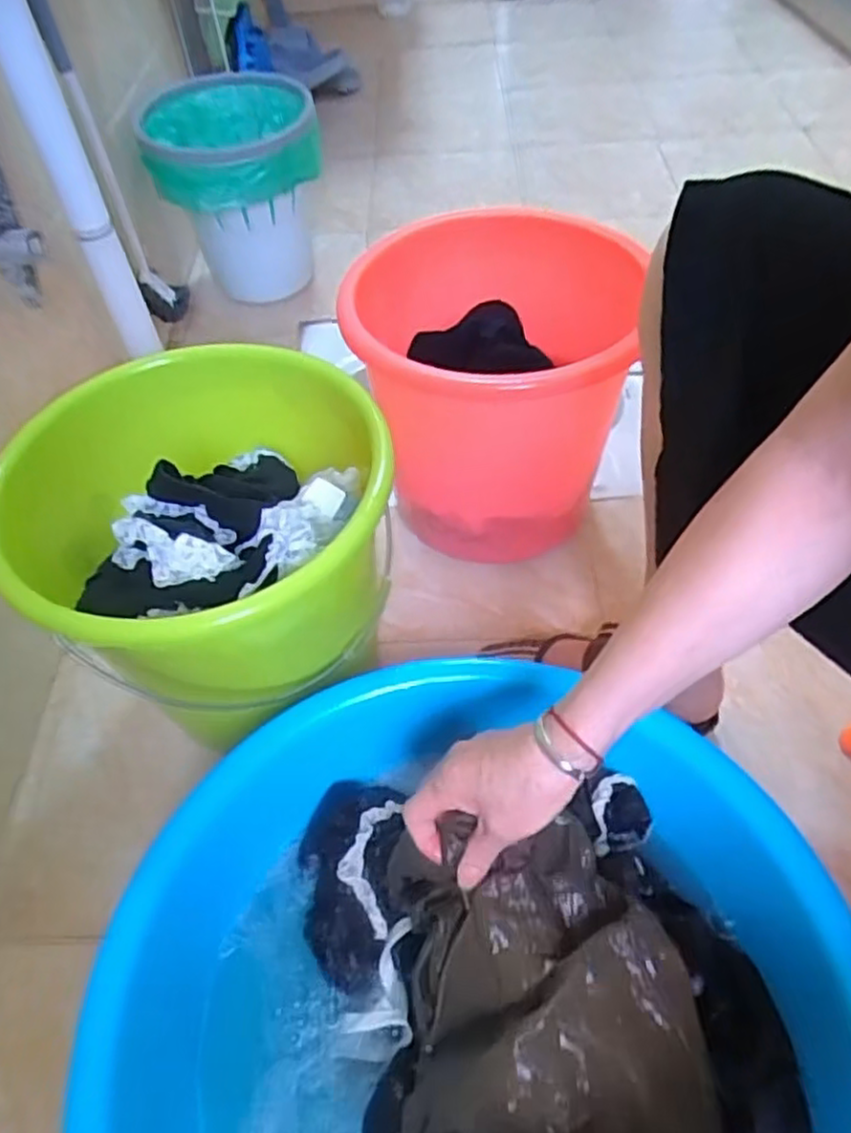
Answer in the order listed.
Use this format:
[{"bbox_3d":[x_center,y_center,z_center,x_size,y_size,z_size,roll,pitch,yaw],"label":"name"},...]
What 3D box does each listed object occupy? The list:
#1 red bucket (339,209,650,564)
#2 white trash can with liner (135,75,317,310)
[{"bbox_3d":[0.071,-0.192,0.804,0.286,0.271,0.291,0,53,5],"label":"red bucket"},{"bbox_3d":[-0.292,-0.583,1.135,0.235,0.275,0.229,-2,53,3],"label":"white trash can with liner"}]

